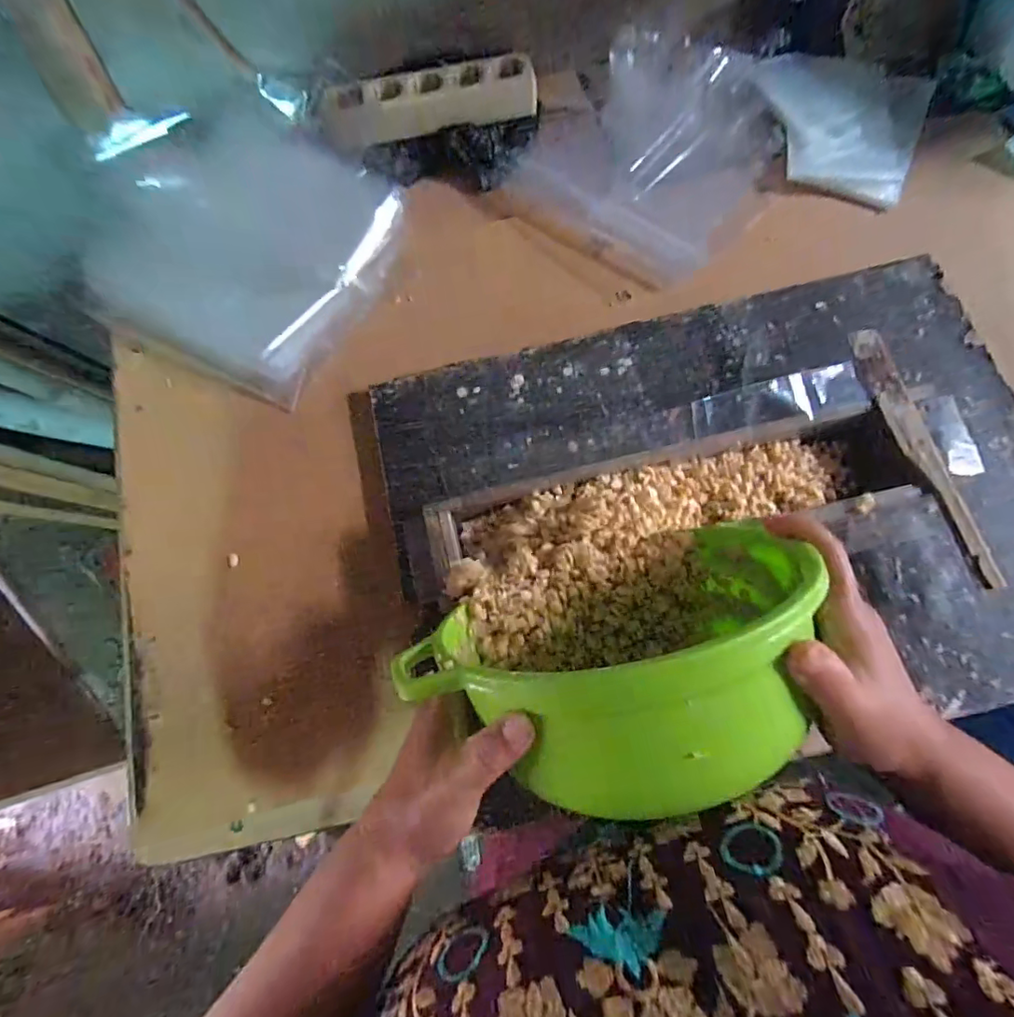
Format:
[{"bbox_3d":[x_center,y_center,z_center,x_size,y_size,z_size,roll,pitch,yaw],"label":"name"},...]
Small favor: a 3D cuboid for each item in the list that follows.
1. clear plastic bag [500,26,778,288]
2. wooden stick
[{"bbox_3d":[0.165,-0.395,0.594,0.240,0.036,0.304,33,82,13],"label":"clear plastic bag"},{"bbox_3d":[0.325,-0.046,0.421,0.025,0.015,0.220,-17,76,2],"label":"wooden stick"}]

